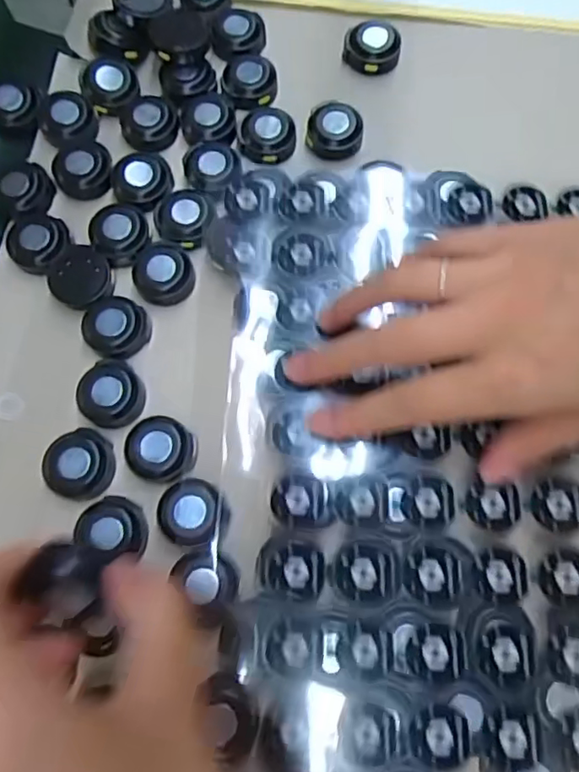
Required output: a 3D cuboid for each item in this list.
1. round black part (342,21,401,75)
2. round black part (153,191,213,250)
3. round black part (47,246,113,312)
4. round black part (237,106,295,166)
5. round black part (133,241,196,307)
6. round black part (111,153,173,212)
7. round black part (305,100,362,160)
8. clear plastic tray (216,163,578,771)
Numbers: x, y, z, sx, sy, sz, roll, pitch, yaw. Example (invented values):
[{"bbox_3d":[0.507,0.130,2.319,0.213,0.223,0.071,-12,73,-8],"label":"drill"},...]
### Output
[{"bbox_3d":[0.045,-0.187,0.317,0.030,0.012,0.029,0,73,0],"label":"round black part"},{"bbox_3d":[-0.055,-0.084,0.289,0.029,0.009,0.030,0,73,0],"label":"round black part"},{"bbox_3d":[-0.101,-0.051,0.279,0.029,0.006,0.029,0,73,0],"label":"round black part"},{"bbox_3d":[-0.012,-0.131,0.303,0.030,0.009,0.029,0,73,0],"label":"round black part"},{"bbox_3d":[-0.062,-0.055,0.281,0.029,0.010,0.030,0,73,0],"label":"round black part"},{"bbox_3d":[-0.078,-0.105,0.296,0.032,0.010,0.027,15,74,5],"label":"round black part"},{"bbox_3d":[0.023,-0.134,0.303,0.029,0.010,0.027,0,73,0],"label":"round black part"},{"bbox_3d":[0.073,0.018,0.253,0.200,0.007,0.260,-3,73,0],"label":"clear plastic tray"}]

